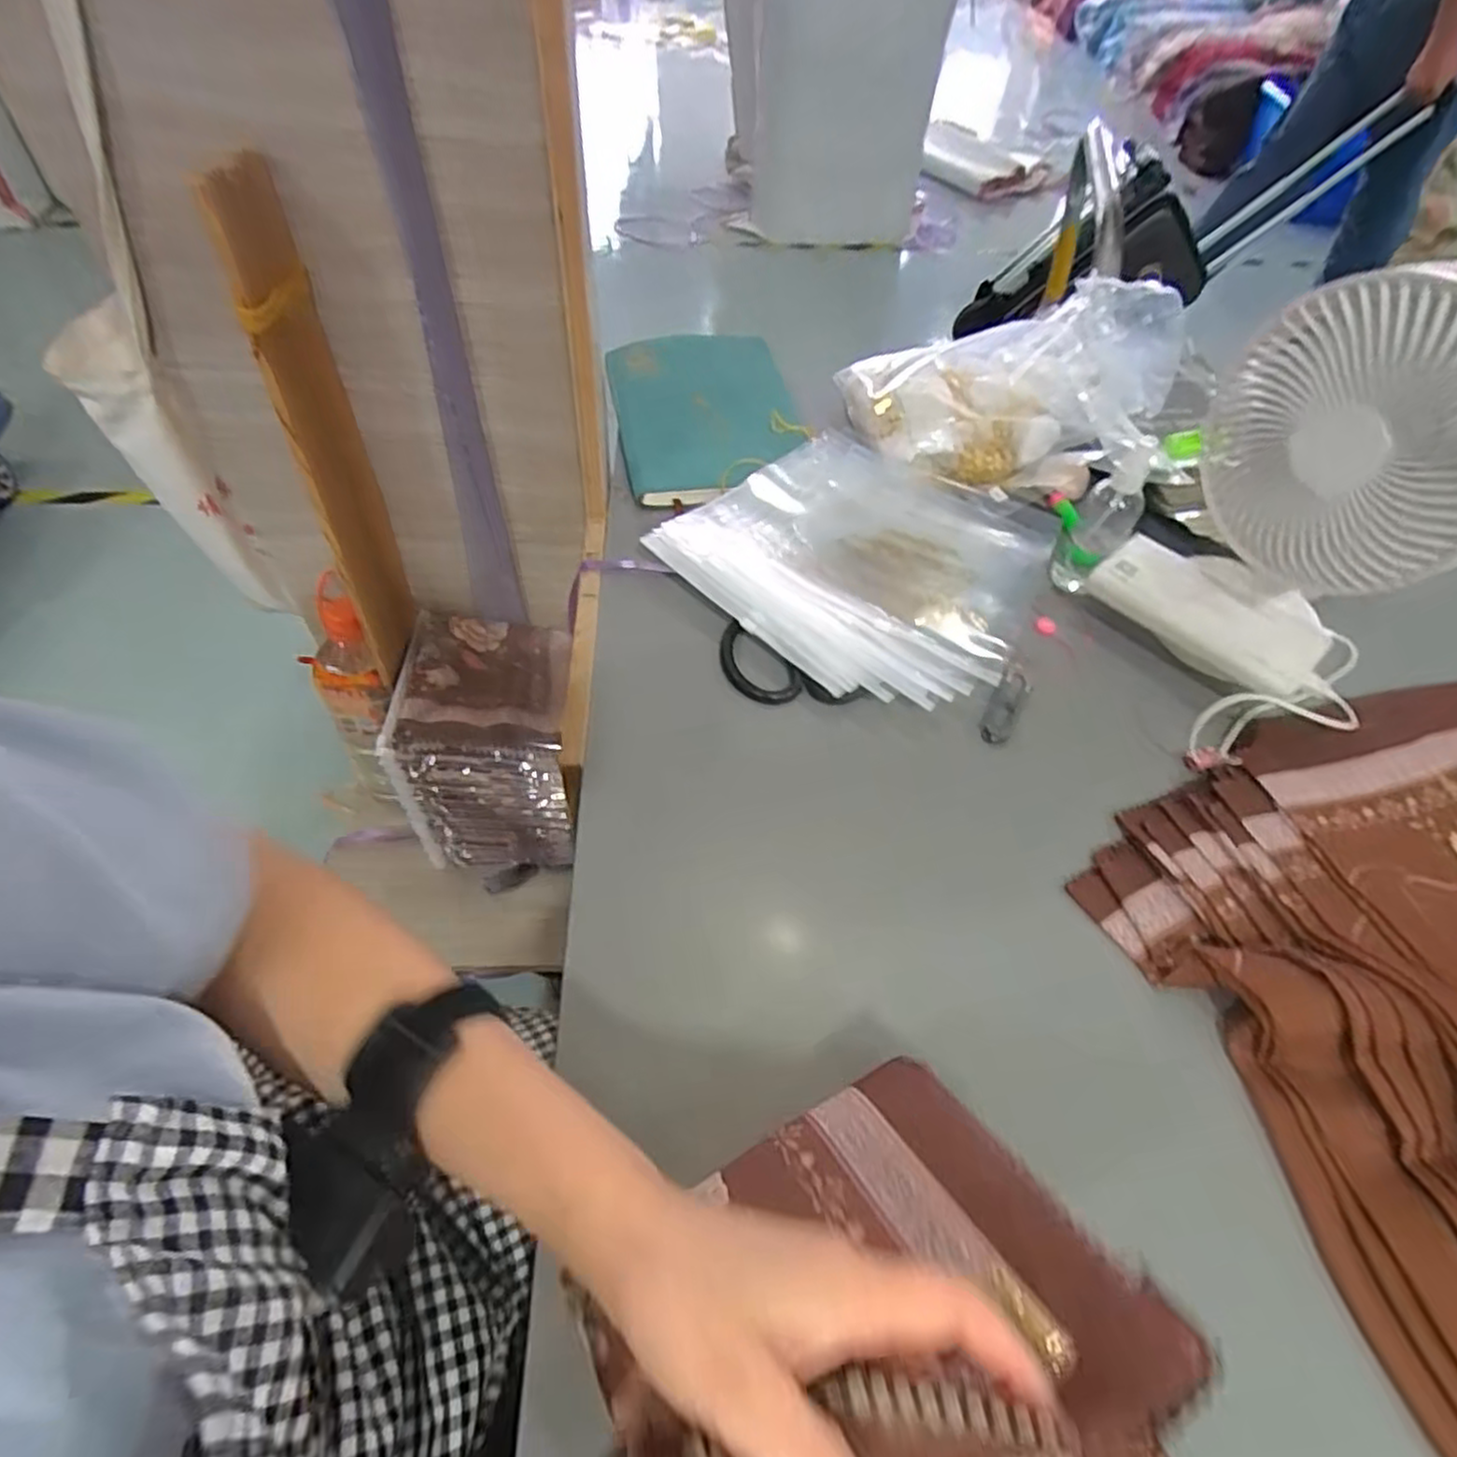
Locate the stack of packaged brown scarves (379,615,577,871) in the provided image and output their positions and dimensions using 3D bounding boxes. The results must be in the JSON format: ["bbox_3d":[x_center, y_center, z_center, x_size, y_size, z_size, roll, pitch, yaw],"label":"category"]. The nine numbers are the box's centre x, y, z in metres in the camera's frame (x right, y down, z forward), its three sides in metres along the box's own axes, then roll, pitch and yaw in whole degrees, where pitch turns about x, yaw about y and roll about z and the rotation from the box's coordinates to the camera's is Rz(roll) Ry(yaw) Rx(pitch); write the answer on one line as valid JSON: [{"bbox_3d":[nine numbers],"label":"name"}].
[{"bbox_3d":[-0.263,0.017,0.846,0.176,0.226,0.197,-3,53,-5],"label":"stack of packaged brown scarves"}]

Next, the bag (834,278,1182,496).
[{"bbox_3d":[0.264,-0.331,0.702,0.279,0.128,0.203,-13,53,2],"label":"bag"}]

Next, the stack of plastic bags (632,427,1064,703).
[{"bbox_3d":[0.115,-0.143,0.606,0.272,0.032,0.269,34,56,19],"label":"stack of plastic bags"}]

